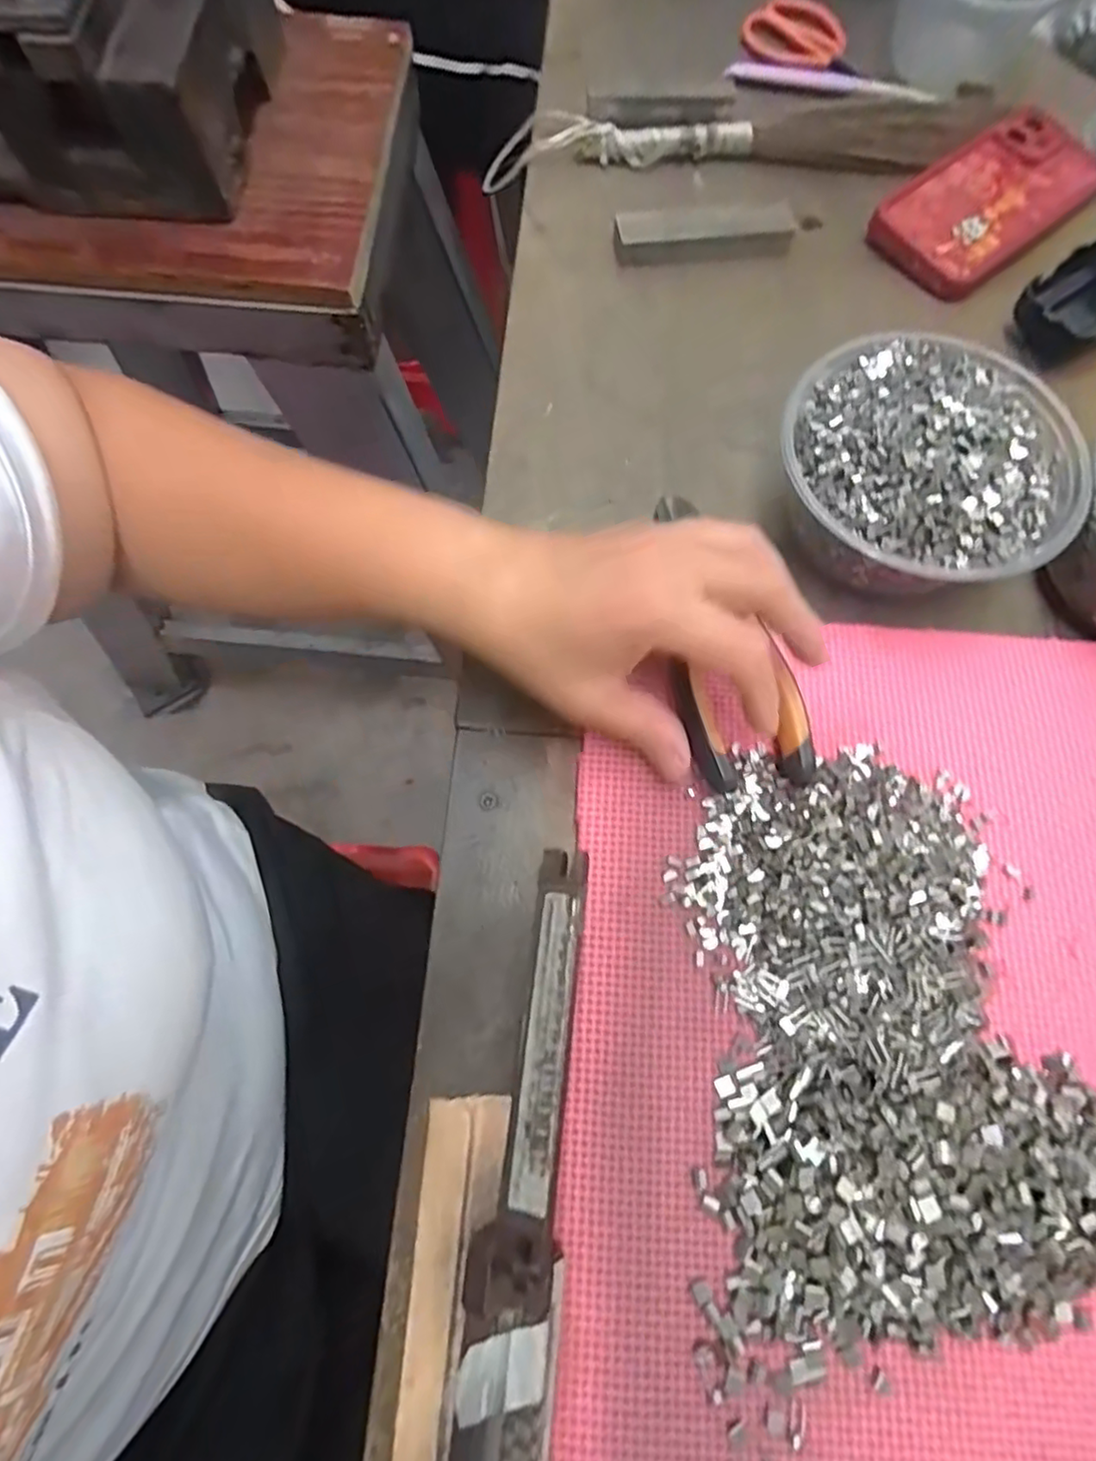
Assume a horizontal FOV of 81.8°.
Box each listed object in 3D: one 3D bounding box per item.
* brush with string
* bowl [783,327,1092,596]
[{"bbox_3d":[0.126,-0.398,0.419,0.332,0.020,0.057,-3,74,-2],"label":"brush with string"},{"bbox_3d":[0.178,-0.122,0.302,0.127,0.062,0.120,0,74,-1],"label":"bowl"}]

